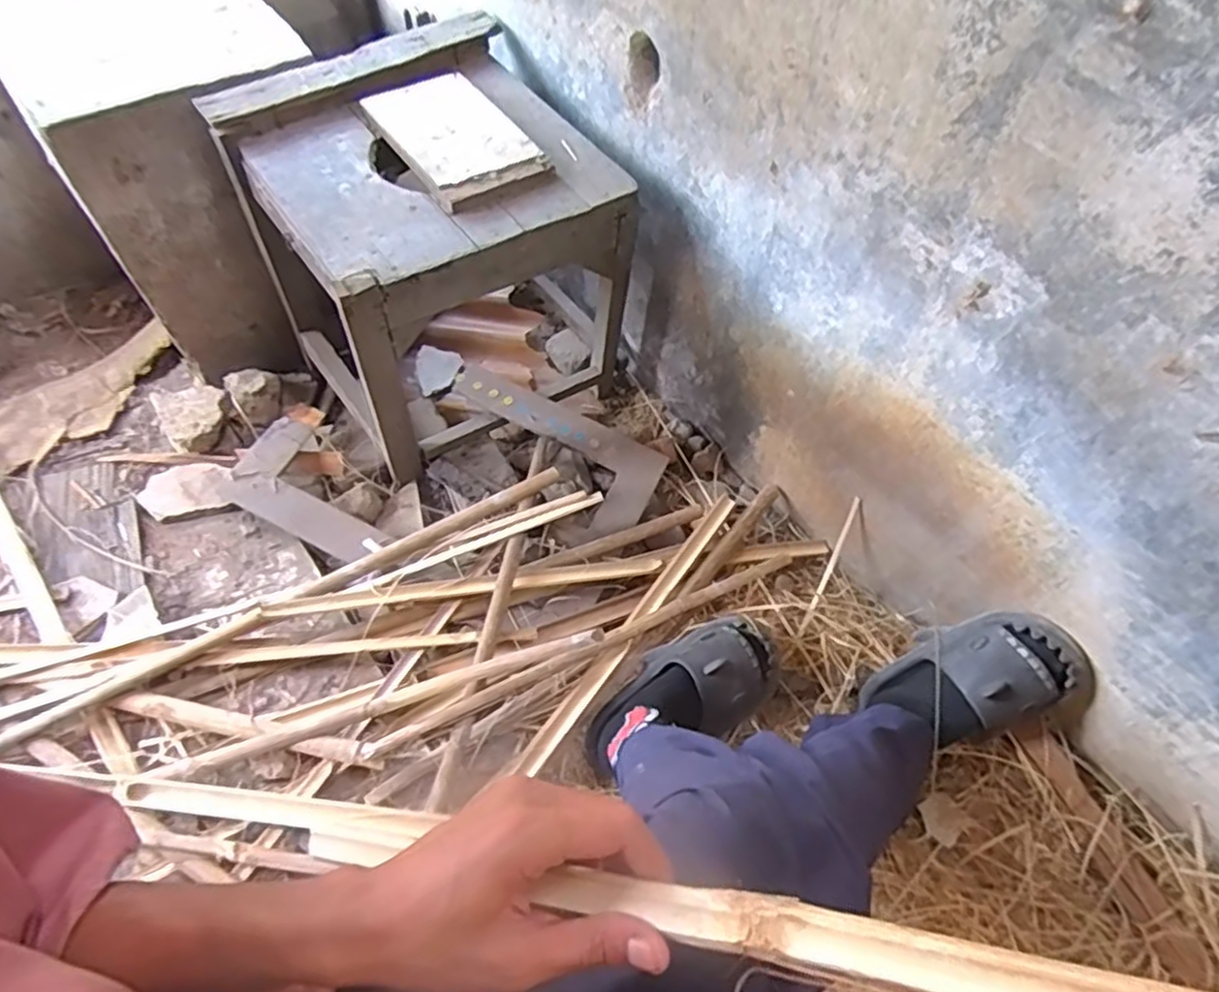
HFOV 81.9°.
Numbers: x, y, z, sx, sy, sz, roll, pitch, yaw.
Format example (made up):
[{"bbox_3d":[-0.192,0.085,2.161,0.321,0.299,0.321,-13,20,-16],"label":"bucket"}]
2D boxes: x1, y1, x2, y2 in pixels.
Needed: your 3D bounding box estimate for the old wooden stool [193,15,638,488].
[{"bbox_3d":[-0.255,-0.364,1.089,0.445,0.422,0.441,-33,64,-19],"label":"old wooden stool"}]

